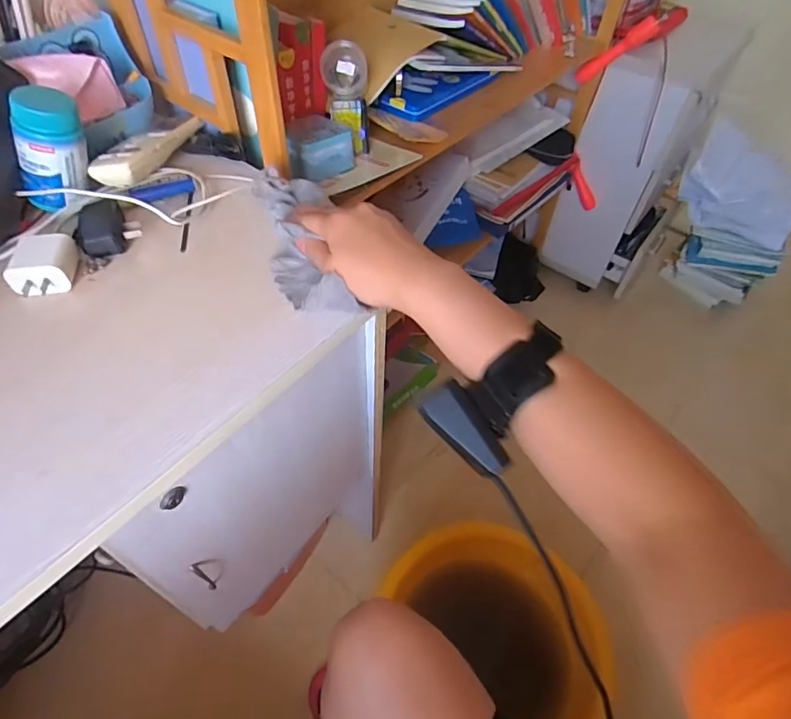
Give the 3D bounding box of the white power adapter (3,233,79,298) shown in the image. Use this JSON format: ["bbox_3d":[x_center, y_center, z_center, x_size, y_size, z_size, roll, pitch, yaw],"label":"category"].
[{"bbox_3d":[-0.287,-0.078,0.399,0.039,0.024,0.055,-6,52,-9],"label":"white power adapter"}]

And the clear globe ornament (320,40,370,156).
[{"bbox_3d":[-0.063,-0.330,0.625,0.058,0.115,0.057,-4,52,-7],"label":"clear globe ornament"}]

